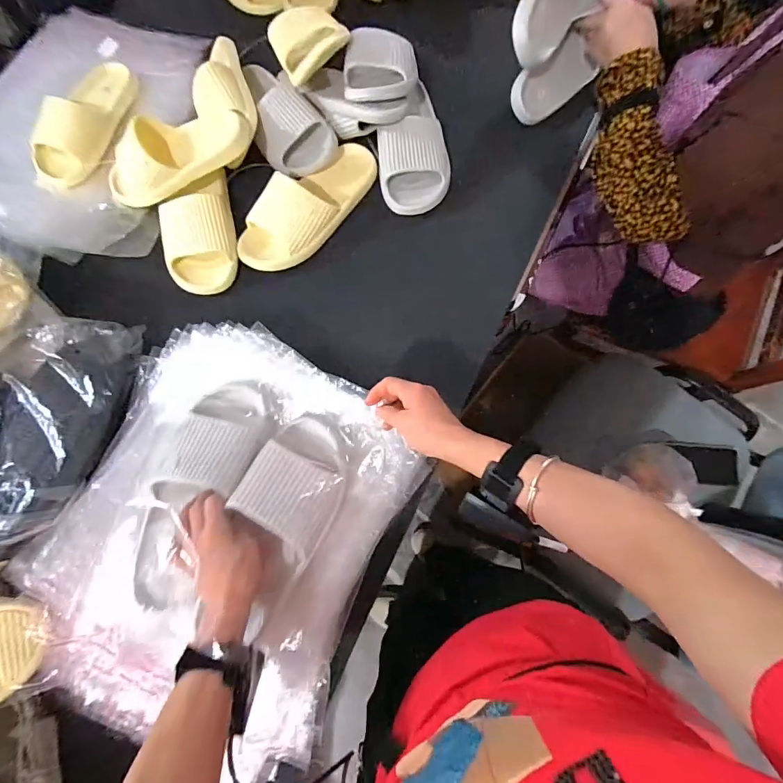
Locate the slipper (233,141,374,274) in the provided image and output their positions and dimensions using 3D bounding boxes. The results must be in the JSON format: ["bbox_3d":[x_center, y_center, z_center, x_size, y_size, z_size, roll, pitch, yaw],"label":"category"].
[{"bbox_3d":[-0.128,-0.287,0.635,0.110,0.059,0.249,34,77,10],"label":"slipper"}]

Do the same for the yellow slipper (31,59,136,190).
[{"bbox_3d":[-0.488,-0.437,0.654,0.110,0.058,0.236,14,74,5],"label":"yellow slipper"}]

